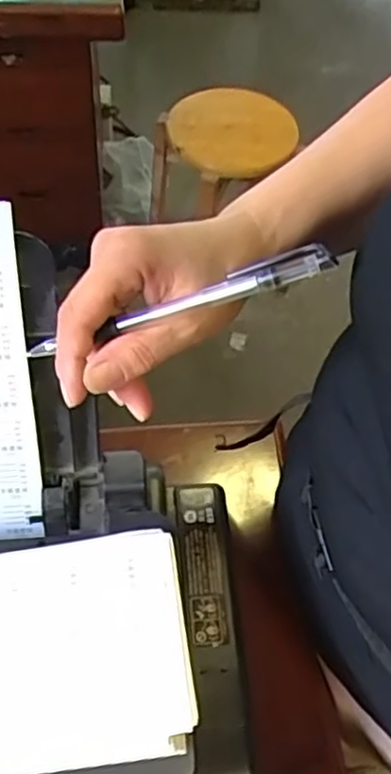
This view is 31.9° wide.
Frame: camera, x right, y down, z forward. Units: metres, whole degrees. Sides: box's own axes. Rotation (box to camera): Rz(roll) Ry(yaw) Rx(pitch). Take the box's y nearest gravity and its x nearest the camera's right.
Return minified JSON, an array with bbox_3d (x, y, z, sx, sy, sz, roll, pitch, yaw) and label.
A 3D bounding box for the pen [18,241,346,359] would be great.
[{"bbox_3d":[-0.012,-0.038,0.330,0.158,0.011,0.009,-16,54,17],"label":"pen"}]

